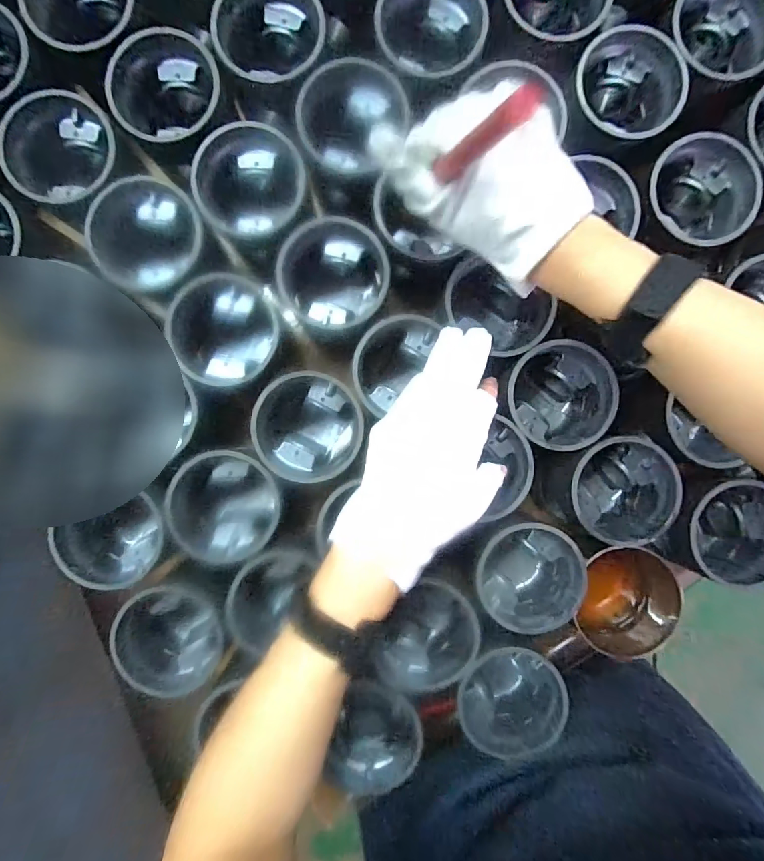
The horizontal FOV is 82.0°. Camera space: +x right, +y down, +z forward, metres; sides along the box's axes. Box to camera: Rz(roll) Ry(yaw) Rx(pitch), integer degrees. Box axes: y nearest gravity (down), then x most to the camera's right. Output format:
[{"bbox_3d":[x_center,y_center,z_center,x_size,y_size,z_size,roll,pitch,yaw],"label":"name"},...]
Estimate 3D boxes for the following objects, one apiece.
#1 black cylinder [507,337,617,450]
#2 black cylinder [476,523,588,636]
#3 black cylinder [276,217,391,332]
[{"bbox_3d":[0.149,-0.027,0.392,0.080,0.083,0.083,0,90,0],"label":"black cylinder"},{"bbox_3d":[0.119,0.119,0.384,0.082,0.078,0.089,0,90,0],"label":"black cylinder"},{"bbox_3d":[-0.039,-0.128,0.384,0.076,0.073,0.080,0,90,0],"label":"black cylinder"}]

